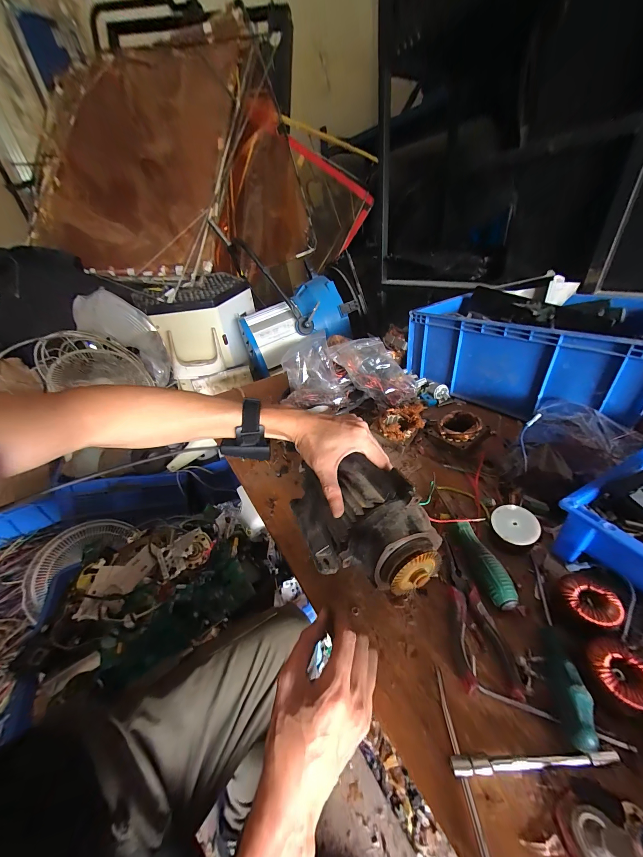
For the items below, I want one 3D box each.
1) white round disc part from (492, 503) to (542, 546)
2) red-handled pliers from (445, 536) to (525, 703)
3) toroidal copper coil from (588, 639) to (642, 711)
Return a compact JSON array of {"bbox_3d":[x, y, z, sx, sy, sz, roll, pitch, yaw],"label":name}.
[{"bbox_3d":[0.243,0.119,0.358,0.048,0.005,0.051,-15,43,15],"label":"white round disc part"},{"bbox_3d":[0.163,0.199,0.319,0.050,0.015,0.148,-1,34,7],"label":"red-handled pliers"},{"bbox_3d":[0.255,0.211,0.244,0.041,0.018,0.044,-4,33,2],"label":"toroidal copper coil"}]

